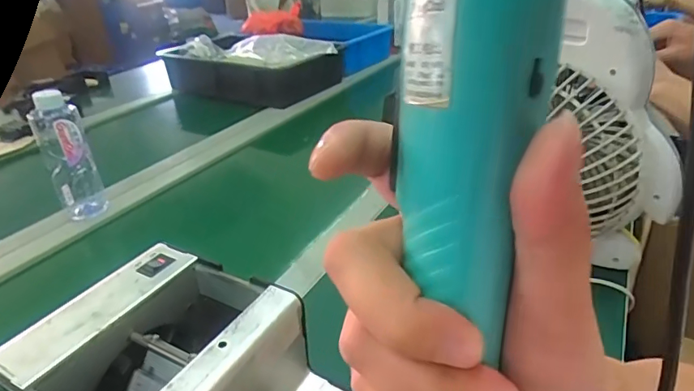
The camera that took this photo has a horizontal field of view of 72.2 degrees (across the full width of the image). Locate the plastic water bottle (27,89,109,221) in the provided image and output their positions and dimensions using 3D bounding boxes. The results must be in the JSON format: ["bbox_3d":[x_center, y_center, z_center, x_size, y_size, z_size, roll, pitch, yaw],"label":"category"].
[{"bbox_3d":[-0.377,-0.053,0.645,0.058,0.169,0.055,-19,33,-29],"label":"plastic water bottle"}]

